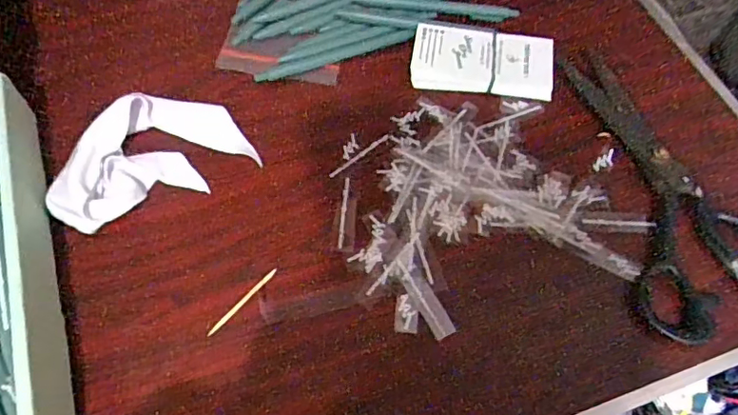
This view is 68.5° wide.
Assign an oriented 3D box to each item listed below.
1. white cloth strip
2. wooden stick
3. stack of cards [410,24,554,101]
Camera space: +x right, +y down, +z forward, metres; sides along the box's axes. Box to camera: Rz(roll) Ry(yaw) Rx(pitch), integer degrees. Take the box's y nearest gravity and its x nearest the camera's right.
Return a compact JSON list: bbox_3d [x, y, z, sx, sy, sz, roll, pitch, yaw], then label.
[{"bbox_3d":[-0.160,-0.042,0.393,0.135,0.027,0.084,-24,64,-14],"label":"white cloth strip"},{"bbox_3d":[-0.082,0.061,0.352,0.004,0.004,0.058,37,66,17],"label":"wooden stick"},{"bbox_3d":[0.092,-0.118,0.447,0.111,0.022,0.057,8,61,3],"label":"stack of cards"}]

